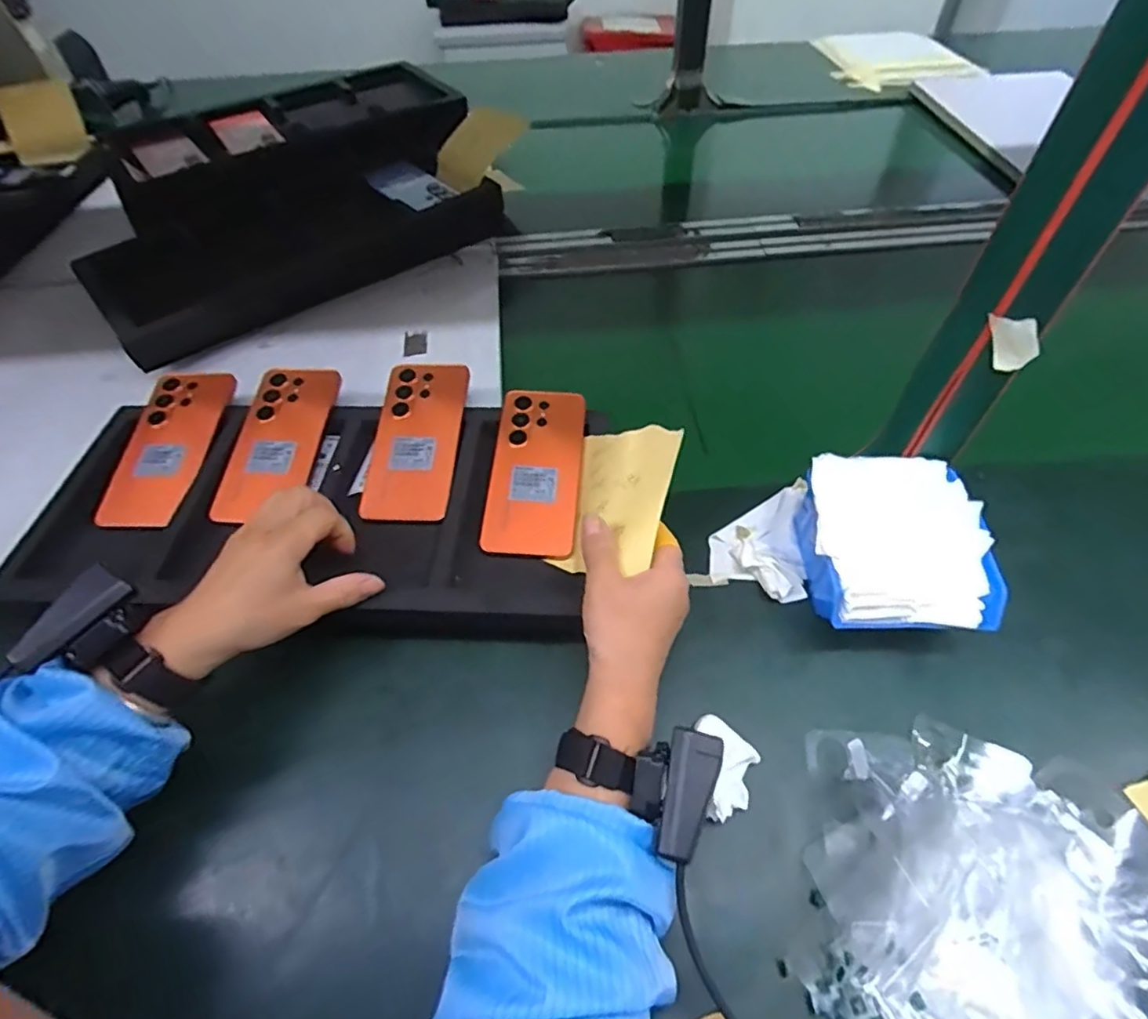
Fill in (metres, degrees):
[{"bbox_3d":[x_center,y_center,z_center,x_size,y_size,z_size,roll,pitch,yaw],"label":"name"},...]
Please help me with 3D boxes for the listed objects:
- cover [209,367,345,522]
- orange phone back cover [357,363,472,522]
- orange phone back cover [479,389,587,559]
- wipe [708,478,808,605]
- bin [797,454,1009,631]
[{"bbox_3d":[-0.268,-0.062,0.548,0.070,0.012,0.164,9,66,-3],"label":"cover"},{"bbox_3d":[-0.142,-0.066,0.548,0.078,0.014,0.169,3,64,7],"label":"orange phone back cover"},{"bbox_3d":[-0.032,-0.037,0.527,0.077,0.009,0.167,4,63,4],"label":"orange phone back cover"},{"bbox_3d":[0.164,0.021,0.531,0.079,0.014,0.124,7,53,8],"label":"wipe"},{"bbox_3d":[0.251,0.034,0.482,0.127,0.074,0.138,-1,52,1],"label":"bin"}]

